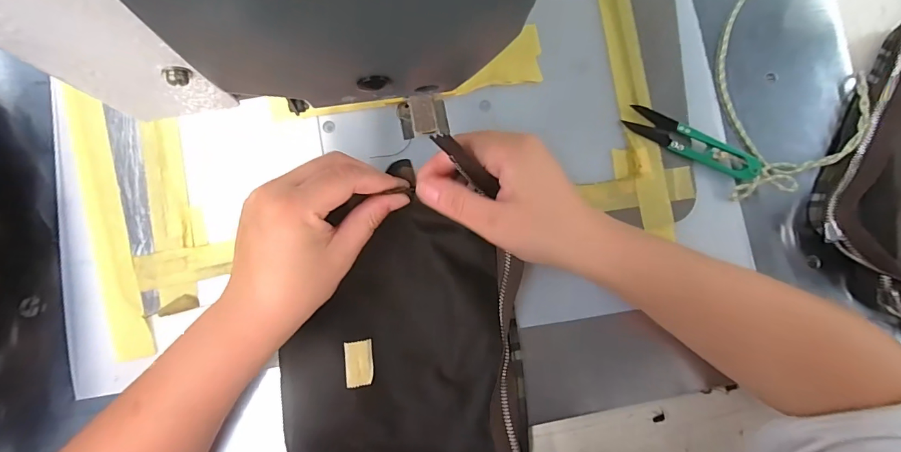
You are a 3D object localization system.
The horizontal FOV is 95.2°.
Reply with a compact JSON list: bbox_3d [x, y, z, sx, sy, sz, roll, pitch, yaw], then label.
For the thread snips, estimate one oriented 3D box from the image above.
[{"bbox_3d":[0.185,-0.062,0.312,0.107,0.010,0.023,22,83,-2],"label":"thread snips"}]

